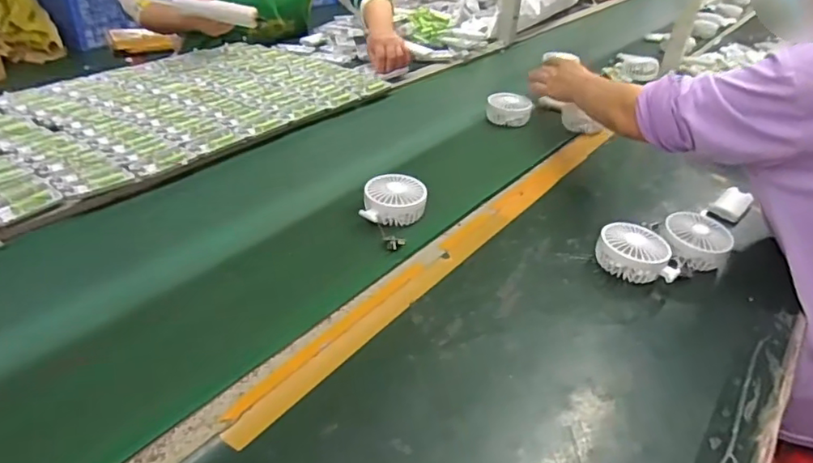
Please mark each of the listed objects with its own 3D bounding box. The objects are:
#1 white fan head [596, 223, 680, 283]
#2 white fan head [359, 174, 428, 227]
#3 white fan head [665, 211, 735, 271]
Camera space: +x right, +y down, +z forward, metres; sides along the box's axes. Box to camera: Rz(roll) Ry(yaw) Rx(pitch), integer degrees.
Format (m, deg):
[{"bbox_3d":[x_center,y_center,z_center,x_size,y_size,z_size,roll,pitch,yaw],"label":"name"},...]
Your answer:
[{"bbox_3d":[0.295,0.030,0.731,0.098,0.047,0.078,14,36,12],"label":"white fan head"},{"bbox_3d":[-0.016,-0.044,0.813,0.087,0.038,0.081,7,36,2],"label":"white fan head"},{"bbox_3d":[0.388,0.018,0.769,0.087,0.049,0.080,21,38,21],"label":"white fan head"}]

